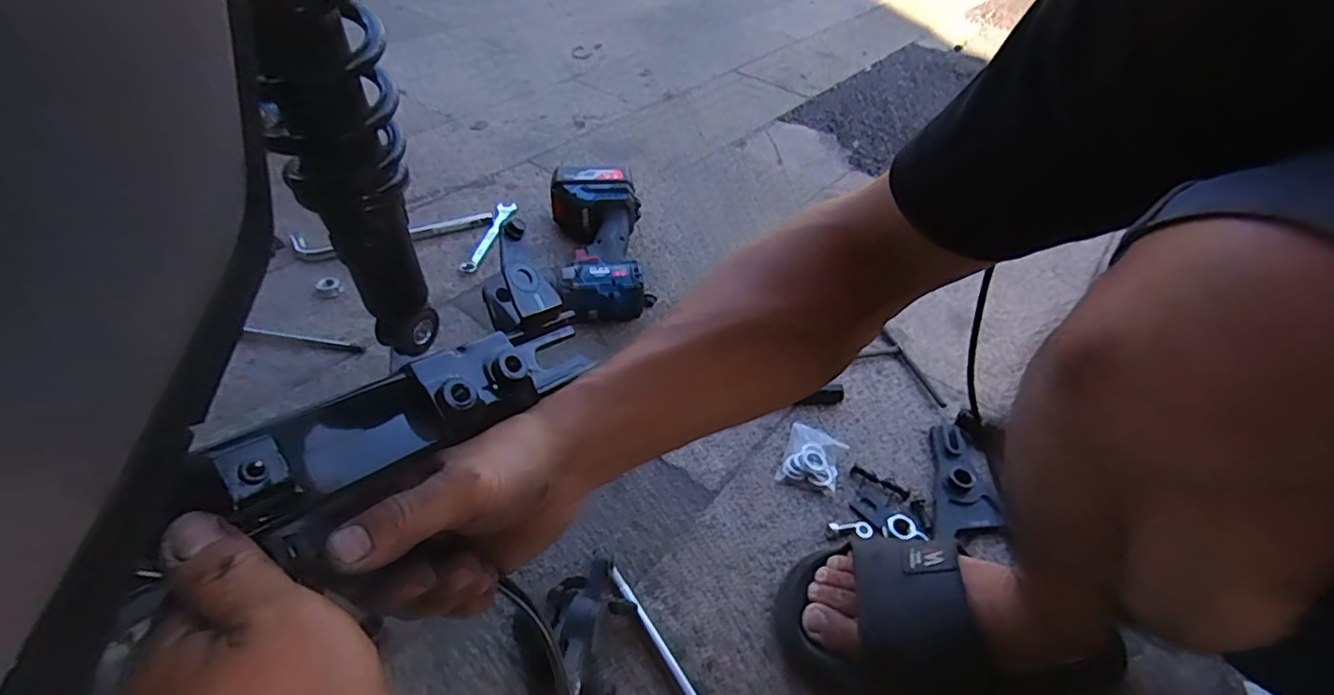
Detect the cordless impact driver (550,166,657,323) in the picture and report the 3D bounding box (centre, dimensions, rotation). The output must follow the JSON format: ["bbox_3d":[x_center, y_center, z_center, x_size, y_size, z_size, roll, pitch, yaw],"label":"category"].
[{"bbox_3d":[-0.091,-0.140,0.781,0.123,0.078,0.247,-5,46,-11],"label":"cordless impact driver"}]

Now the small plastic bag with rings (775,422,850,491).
[{"bbox_3d":[0.144,0.109,0.591,0.056,0.020,0.059,18,46,11],"label":"small plastic bag with rings"}]

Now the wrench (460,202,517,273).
[{"bbox_3d":[-0.245,-0.158,0.829,0.025,0.011,0.164,10,45,4],"label":"wrench"}]

